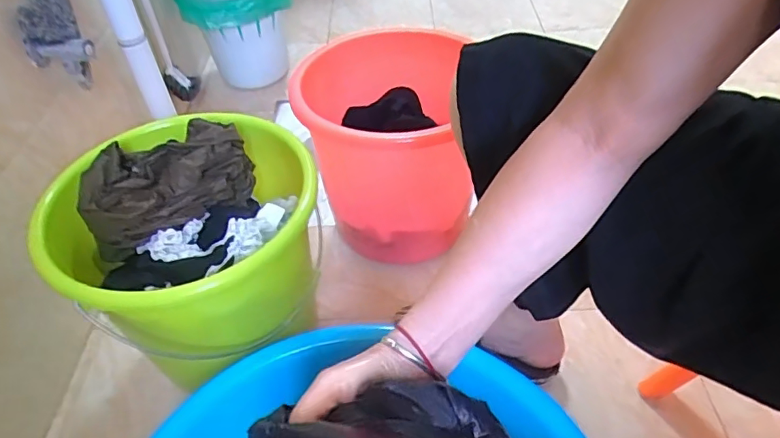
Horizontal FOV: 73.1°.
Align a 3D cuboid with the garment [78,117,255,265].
[{"bbox_3d":[-0.272,-0.041,0.652,0.201,0.117,0.117,-20,48,-14],"label":"garment"}]

